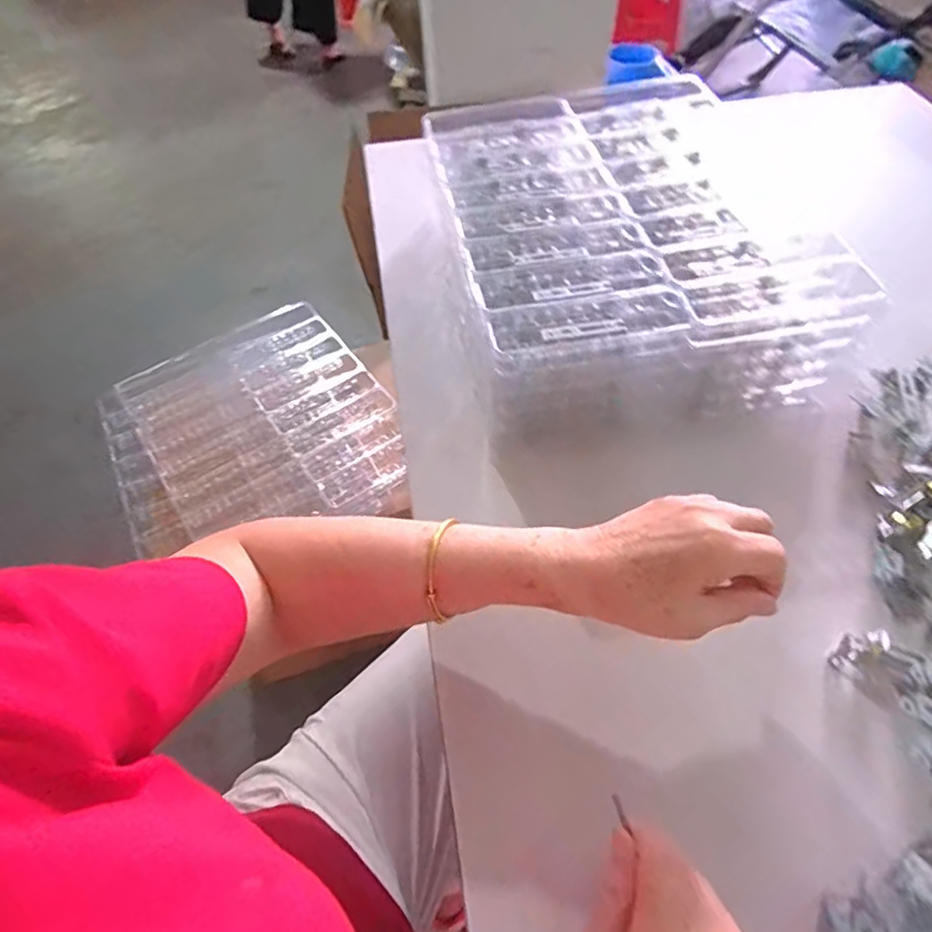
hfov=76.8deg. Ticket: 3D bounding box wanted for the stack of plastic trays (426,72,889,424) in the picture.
[{"bbox_3d":[0.153,-0.243,0.646,0.314,0.128,0.430,-11,55,-4],"label":"stack of plastic trays"}]

